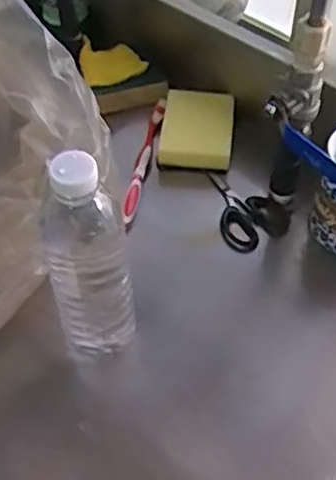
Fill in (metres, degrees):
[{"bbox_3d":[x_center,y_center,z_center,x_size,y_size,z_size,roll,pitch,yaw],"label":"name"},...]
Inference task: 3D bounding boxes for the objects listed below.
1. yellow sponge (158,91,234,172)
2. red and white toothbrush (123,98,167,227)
[{"bbox_3d":[0.030,-0.119,0.725,0.081,0.033,0.101,2,51,1],"label":"yellow sponge"},{"bbox_3d":[-0.027,-0.082,0.706,0.016,0.033,0.166,11,52,9],"label":"red and white toothbrush"}]

